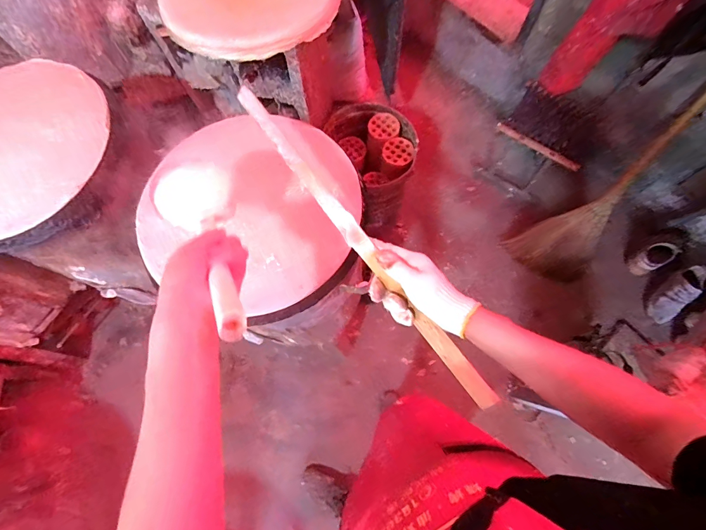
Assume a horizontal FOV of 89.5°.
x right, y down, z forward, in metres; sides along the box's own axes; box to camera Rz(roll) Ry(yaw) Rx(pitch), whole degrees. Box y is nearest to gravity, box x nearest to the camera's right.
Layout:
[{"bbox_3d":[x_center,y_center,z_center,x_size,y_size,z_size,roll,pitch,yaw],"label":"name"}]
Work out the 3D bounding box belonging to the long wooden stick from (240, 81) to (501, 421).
[{"bbox_3d":[-0.008,-0.054,0.494,0.568,0.010,0.030,52,123,15],"label":"long wooden stick"}]

